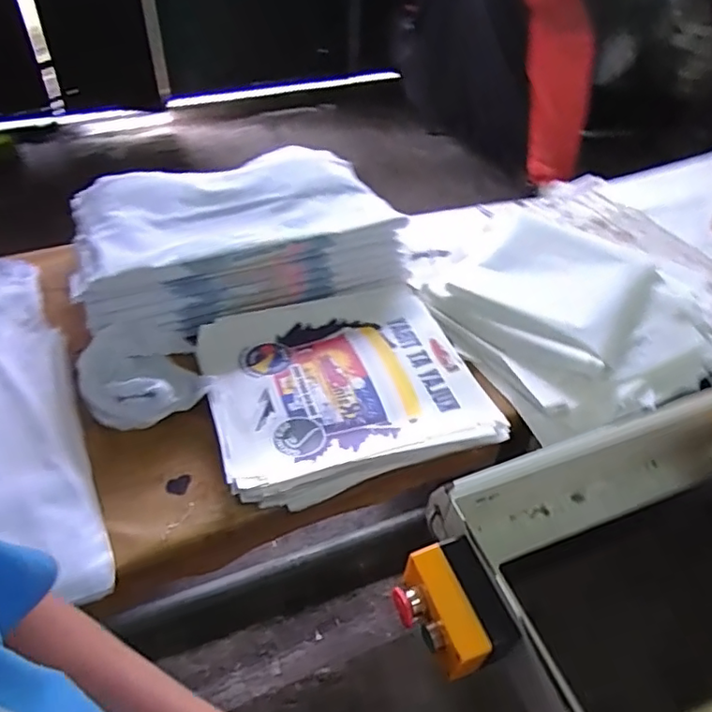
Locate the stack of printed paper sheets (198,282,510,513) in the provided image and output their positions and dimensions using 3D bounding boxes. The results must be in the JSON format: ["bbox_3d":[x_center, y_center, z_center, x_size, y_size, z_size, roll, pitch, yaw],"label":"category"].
[{"bbox_3d":[-0.022,0.037,0.927,0.415,0.045,0.377,-13,49,-15],"label":"stack of printed paper sheets"}]

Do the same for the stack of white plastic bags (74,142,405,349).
[{"bbox_3d":[-0.223,-0.233,1.106,0.565,0.127,0.372,-16,50,-17],"label":"stack of white plastic bags"}]

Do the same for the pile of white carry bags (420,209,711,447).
[{"bbox_3d":[0.381,-0.107,1.083,0.450,0.077,0.514,-20,51,-21],"label":"pile of white carry bags"}]

